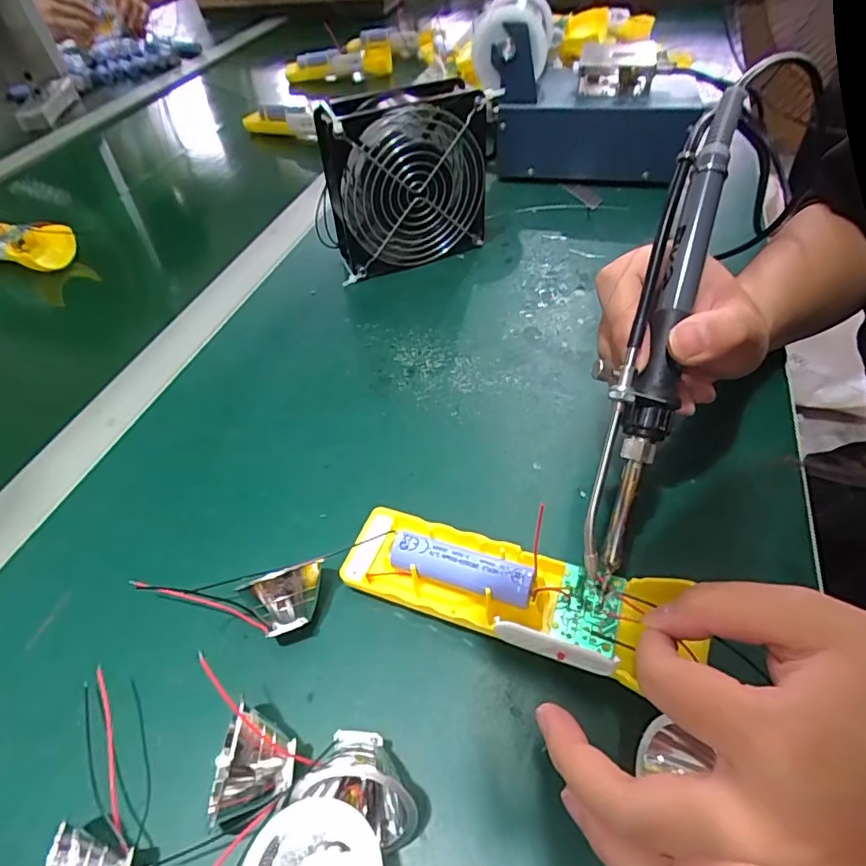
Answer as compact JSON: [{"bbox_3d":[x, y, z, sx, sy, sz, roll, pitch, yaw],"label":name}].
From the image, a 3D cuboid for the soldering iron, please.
[{"bbox_3d":[0.092,-0.040,0.215,0.023,0.019,0.202,15,89,15],"label":"soldering iron"}]

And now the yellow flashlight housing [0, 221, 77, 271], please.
[{"bbox_3d":[-0.414,-0.184,0.505,0.174,0.030,0.044,14,51,15],"label":"yellow flashlight housing"}]

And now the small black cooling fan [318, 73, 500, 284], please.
[{"bbox_3d":[-0.020,-0.200,0.422,0.123,0.128,0.046,-16,50,-11],"label":"small black cooling fan"}]

